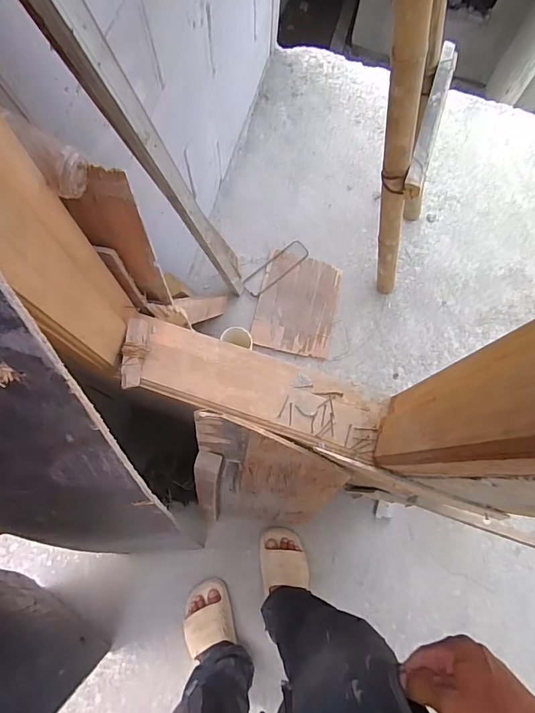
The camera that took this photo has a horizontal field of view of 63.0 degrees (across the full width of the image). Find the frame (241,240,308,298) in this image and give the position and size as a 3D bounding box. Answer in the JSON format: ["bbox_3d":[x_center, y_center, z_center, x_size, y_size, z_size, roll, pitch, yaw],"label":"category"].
[{"bbox_3d":[0.033,-0.300,1.477,0.268,0.010,0.078,-41,83,-17],"label":"frame"}]

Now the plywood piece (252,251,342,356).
[{"bbox_3d":[0.100,-0.178,1.442,0.252,0.013,0.341,13,72,-2],"label":"plywood piece"}]

